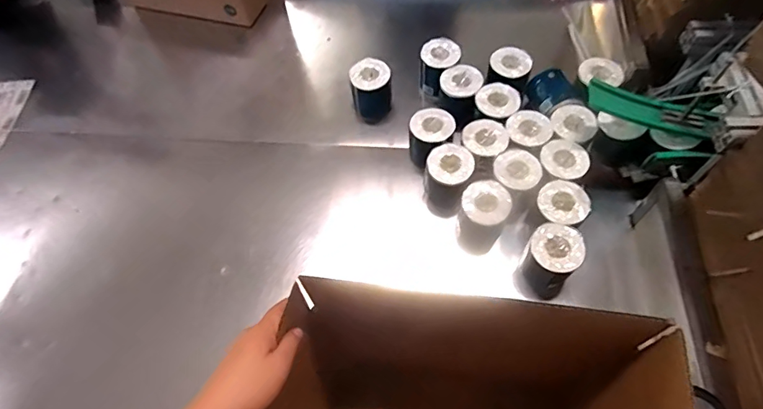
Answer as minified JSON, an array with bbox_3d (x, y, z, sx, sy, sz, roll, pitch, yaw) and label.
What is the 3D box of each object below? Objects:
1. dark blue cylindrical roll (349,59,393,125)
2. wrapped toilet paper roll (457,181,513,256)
[{"bbox_3d":[-0.021,-0.262,1.091,0.095,0.143,0.102,-1,62,3],"label":"dark blue cylindrical roll"},{"bbox_3d":[0.202,0.028,0.922,0.099,0.161,0.106,-1,62,3],"label":"wrapped toilet paper roll"}]

